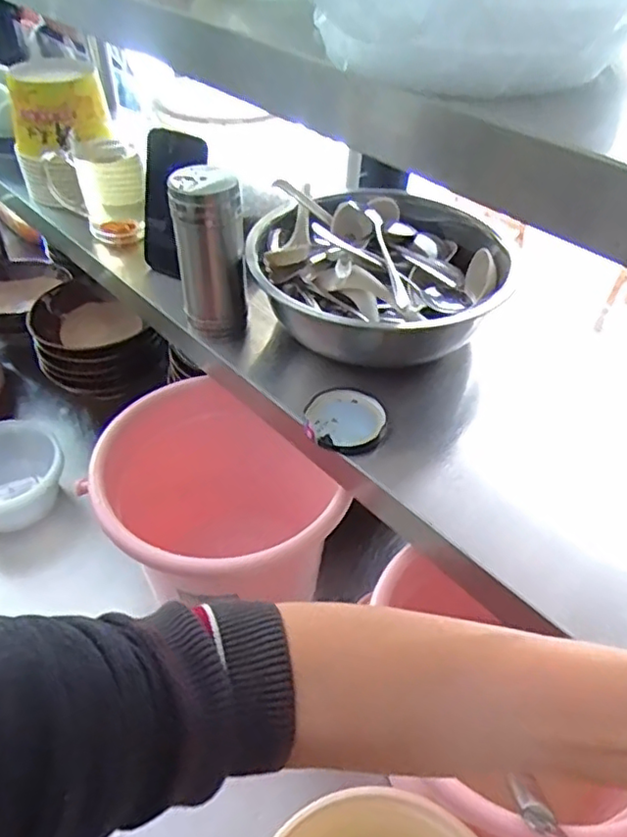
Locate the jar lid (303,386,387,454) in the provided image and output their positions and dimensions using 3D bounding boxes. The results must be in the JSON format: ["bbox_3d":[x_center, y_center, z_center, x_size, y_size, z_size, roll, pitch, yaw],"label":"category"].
[{"bbox_3d":[0.028,-0.001,0.543,0.067,0.020,0.068,1,44,-1],"label":"jar lid"}]

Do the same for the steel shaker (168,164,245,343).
[{"bbox_3d":[-0.100,-0.157,0.606,0.060,0.152,0.063,-10,45,-12],"label":"steel shaker"}]

